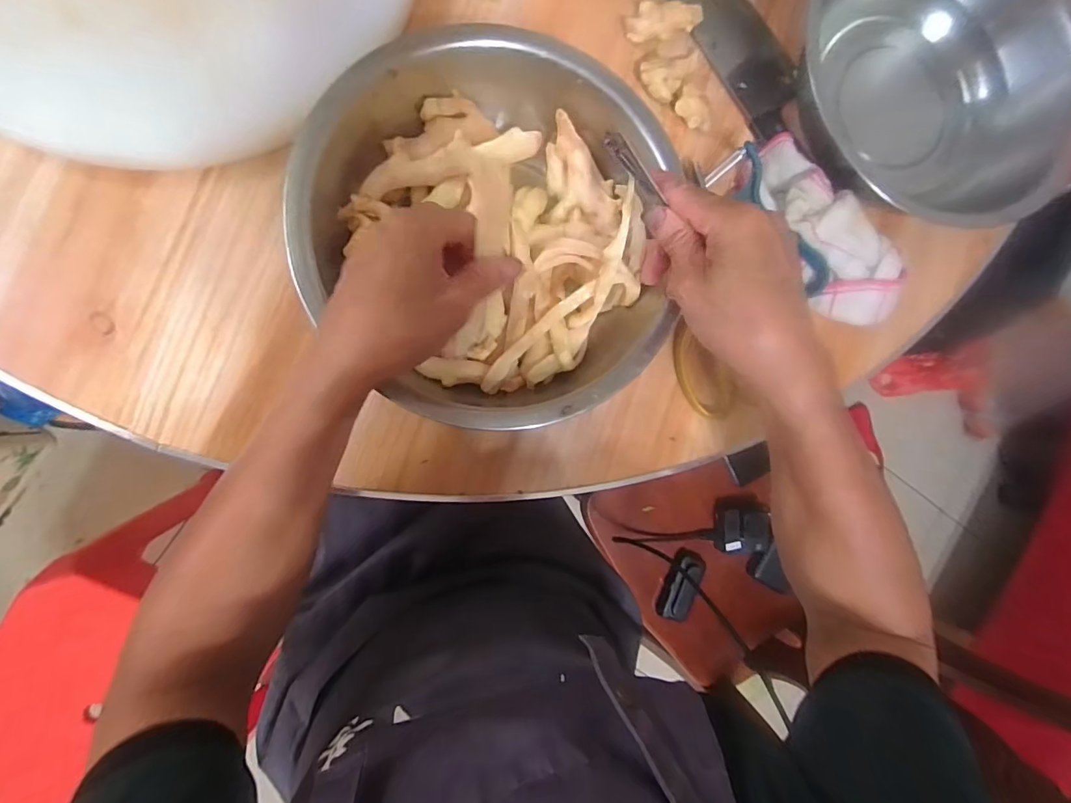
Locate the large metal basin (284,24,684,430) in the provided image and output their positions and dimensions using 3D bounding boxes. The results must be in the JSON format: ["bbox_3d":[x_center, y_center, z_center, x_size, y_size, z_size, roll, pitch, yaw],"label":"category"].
[{"bbox_3d":[-0.032,-0.131,0.375,0.256,0.077,0.263,-7,93,-9],"label":"large metal basin"}]

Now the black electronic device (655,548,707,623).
[{"bbox_3d":[0.226,0.286,0.760,0.054,0.026,0.107,25,85,-6],"label":"black electronic device"}]

